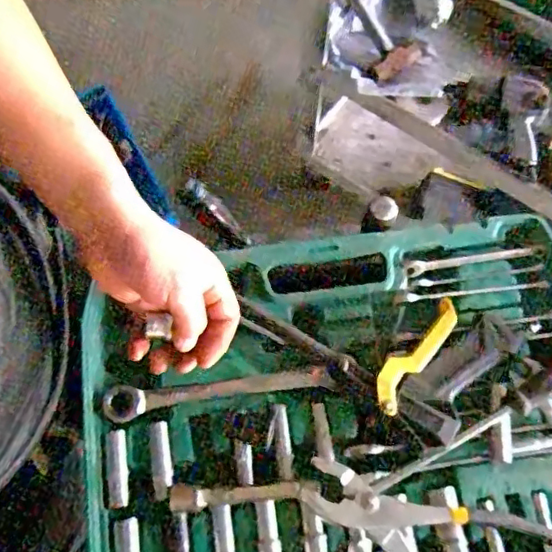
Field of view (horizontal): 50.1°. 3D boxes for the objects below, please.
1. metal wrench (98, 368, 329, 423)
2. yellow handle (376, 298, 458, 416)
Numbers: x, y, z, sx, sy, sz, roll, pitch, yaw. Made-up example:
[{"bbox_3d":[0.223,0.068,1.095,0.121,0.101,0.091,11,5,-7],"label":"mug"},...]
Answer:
[{"bbox_3d":[-0.052,0.106,0.532,0.201,0.010,0.029,-6,71,-2],"label":"metal wrench"},{"bbox_3d":[0.123,0.068,0.517,0.028,0.010,0.126,40,61,13],"label":"yellow handle"}]

